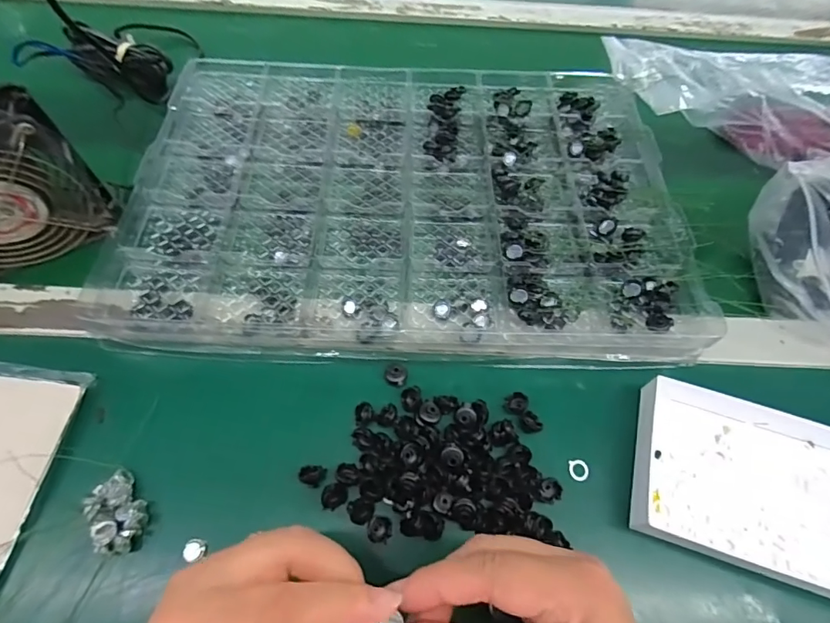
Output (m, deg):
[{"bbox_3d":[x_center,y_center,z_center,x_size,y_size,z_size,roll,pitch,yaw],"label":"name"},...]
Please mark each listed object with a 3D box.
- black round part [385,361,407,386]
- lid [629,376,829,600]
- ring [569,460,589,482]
[{"bbox_3d":[-0.013,0.044,0.333,0.015,0.007,0.016,2,58,-3],"label":"black round part"},{"bbox_3d":[0.234,0.111,0.299,0.174,0.026,0.111,16,59,6],"label":"lid"},{"bbox_3d":[0.109,0.105,0.308,0.012,0.004,0.014,6,58,0],"label":"ring"}]

